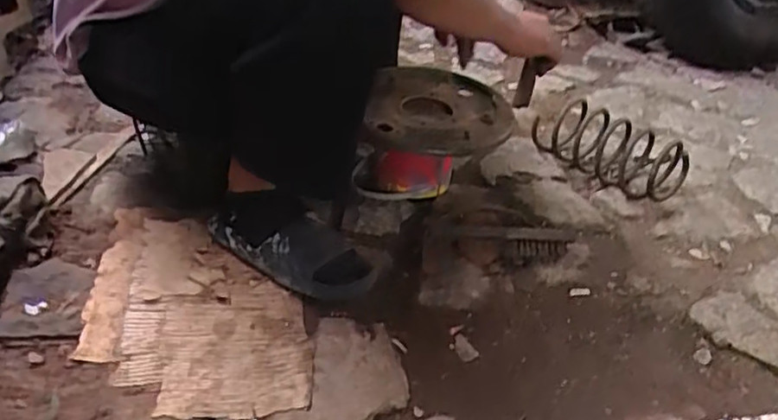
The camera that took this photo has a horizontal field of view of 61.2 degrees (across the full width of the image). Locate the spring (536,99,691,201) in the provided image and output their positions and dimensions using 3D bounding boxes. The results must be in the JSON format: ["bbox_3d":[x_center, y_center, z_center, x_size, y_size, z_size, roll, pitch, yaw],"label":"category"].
[{"bbox_3d":[0.456,-0.135,1.350,0.135,0.104,0.318,-26,44,-34],"label":"spring"}]

